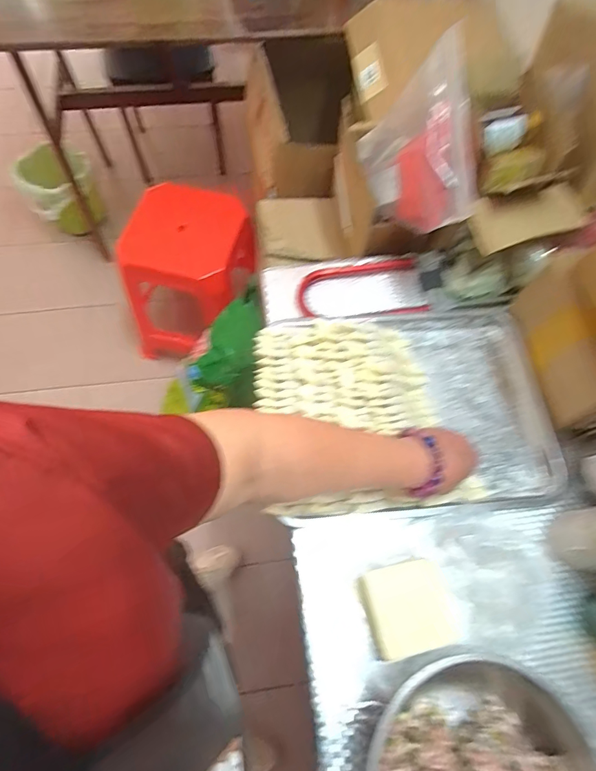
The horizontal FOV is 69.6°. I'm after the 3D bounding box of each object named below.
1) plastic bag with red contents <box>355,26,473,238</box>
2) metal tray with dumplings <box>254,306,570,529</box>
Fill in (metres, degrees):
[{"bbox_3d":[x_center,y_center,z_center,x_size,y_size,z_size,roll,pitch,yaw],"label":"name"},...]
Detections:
[{"bbox_3d":[0.162,-0.319,0.605,0.096,0.184,0.234,-5,68,-5],"label":"plastic bag with red contents"},{"bbox_3d":[0.156,0.028,0.612,0.410,0.042,0.298,-6,68,-5],"label":"metal tray with dumplings"}]

